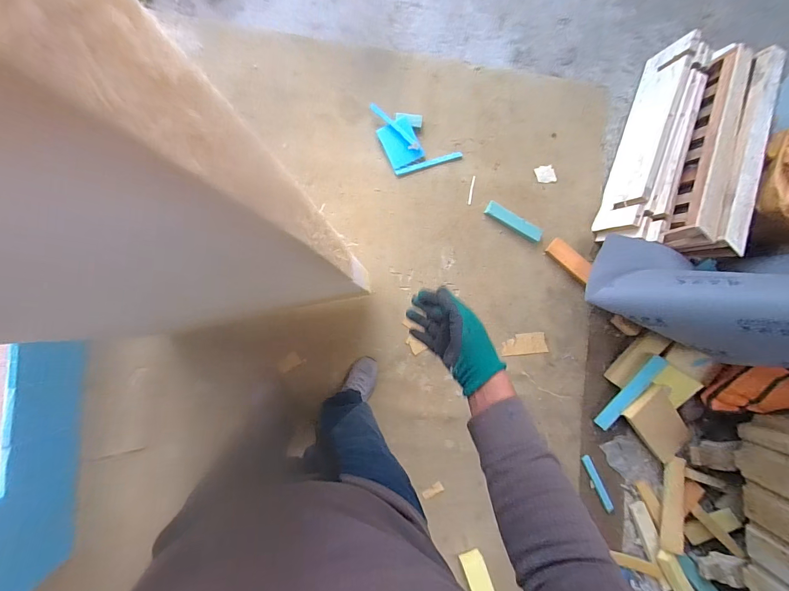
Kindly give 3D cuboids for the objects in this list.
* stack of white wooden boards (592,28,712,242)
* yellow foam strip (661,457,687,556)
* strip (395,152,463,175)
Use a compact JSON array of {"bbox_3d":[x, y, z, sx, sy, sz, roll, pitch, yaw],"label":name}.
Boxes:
[{"bbox_3d":[0.978,-0.570,1.392,0.141,0.226,0.746,21,86,-6],"label":"stack of white wooden boards"},{"bbox_3d":[1.052,0.785,1.379,0.072,0.028,0.328,5,82,23],"label":"yellow foam strip"},{"bbox_3d":[0.134,-0.512,1.414,0.271,0.008,0.025,-19,90,-7],"label":"strip"}]

